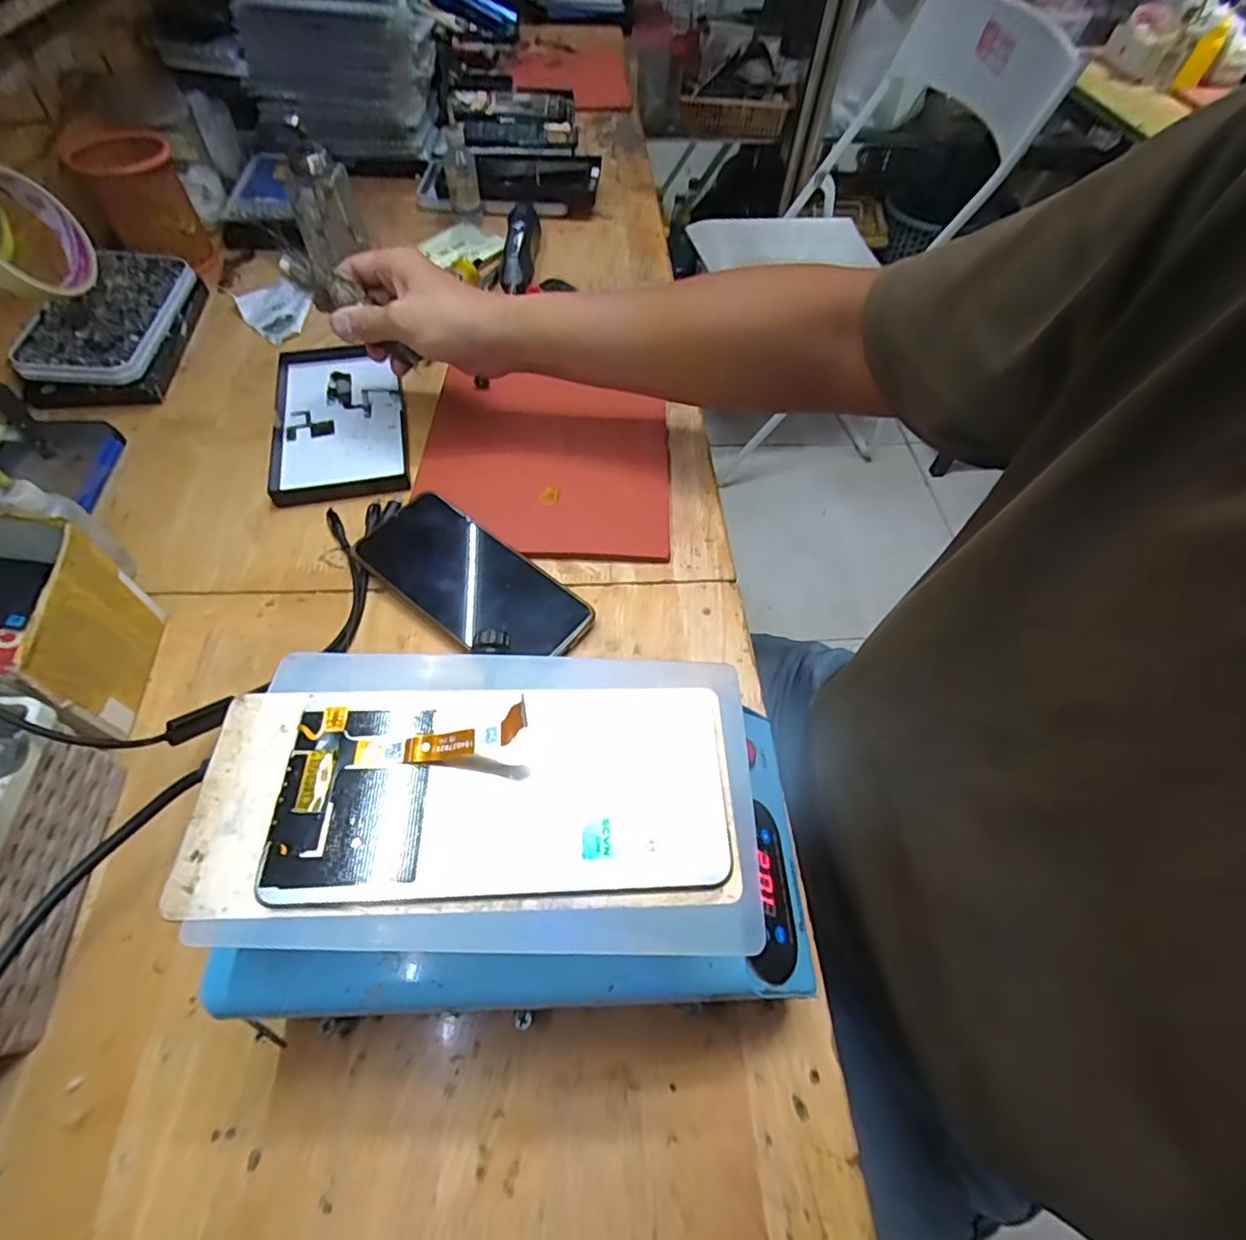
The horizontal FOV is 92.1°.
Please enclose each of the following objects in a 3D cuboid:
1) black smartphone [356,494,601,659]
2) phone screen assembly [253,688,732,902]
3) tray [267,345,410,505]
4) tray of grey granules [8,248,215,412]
[{"bbox_3d":[-0.104,-0.028,0.418,0.165,0.013,0.079,31,65,11],"label":"black smartphone"},{"bbox_3d":[-0.040,0.058,0.211,0.156,0.021,0.070,-2,57,-4],"label":"phone screen assembly"},{"bbox_3d":[-0.238,-0.169,0.505,0.102,0.013,0.176,-10,60,-8],"label":"tray"},{"bbox_3d":[-0.459,-0.270,0.551,0.111,0.039,0.198,1,59,-2],"label":"tray of grey granules"}]

